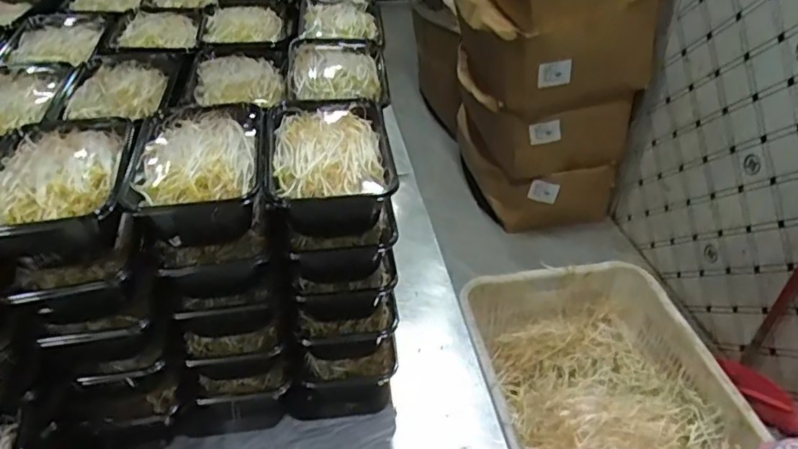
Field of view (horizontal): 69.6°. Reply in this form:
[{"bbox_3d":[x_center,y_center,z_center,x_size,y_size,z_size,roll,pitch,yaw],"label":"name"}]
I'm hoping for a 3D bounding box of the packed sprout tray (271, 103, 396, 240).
[{"bbox_3d":[-0.070,-0.061,0.596,0.118,0.071,0.168,-4,39,-6],"label":"packed sprout tray"}]

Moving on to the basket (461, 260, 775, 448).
[{"bbox_3d":[0.371,0.343,1.080,0.421,0.212,0.549,-6,39,-8],"label":"basket"}]

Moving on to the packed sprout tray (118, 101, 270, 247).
[{"bbox_3d":[-0.195,-0.047,0.586,0.130,0.076,0.187,-8,40,-11],"label":"packed sprout tray"}]

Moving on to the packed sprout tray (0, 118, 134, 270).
[{"bbox_3d":[-0.324,-0.034,0.556,0.131,0.065,0.179,-11,40,-14],"label":"packed sprout tray"}]

